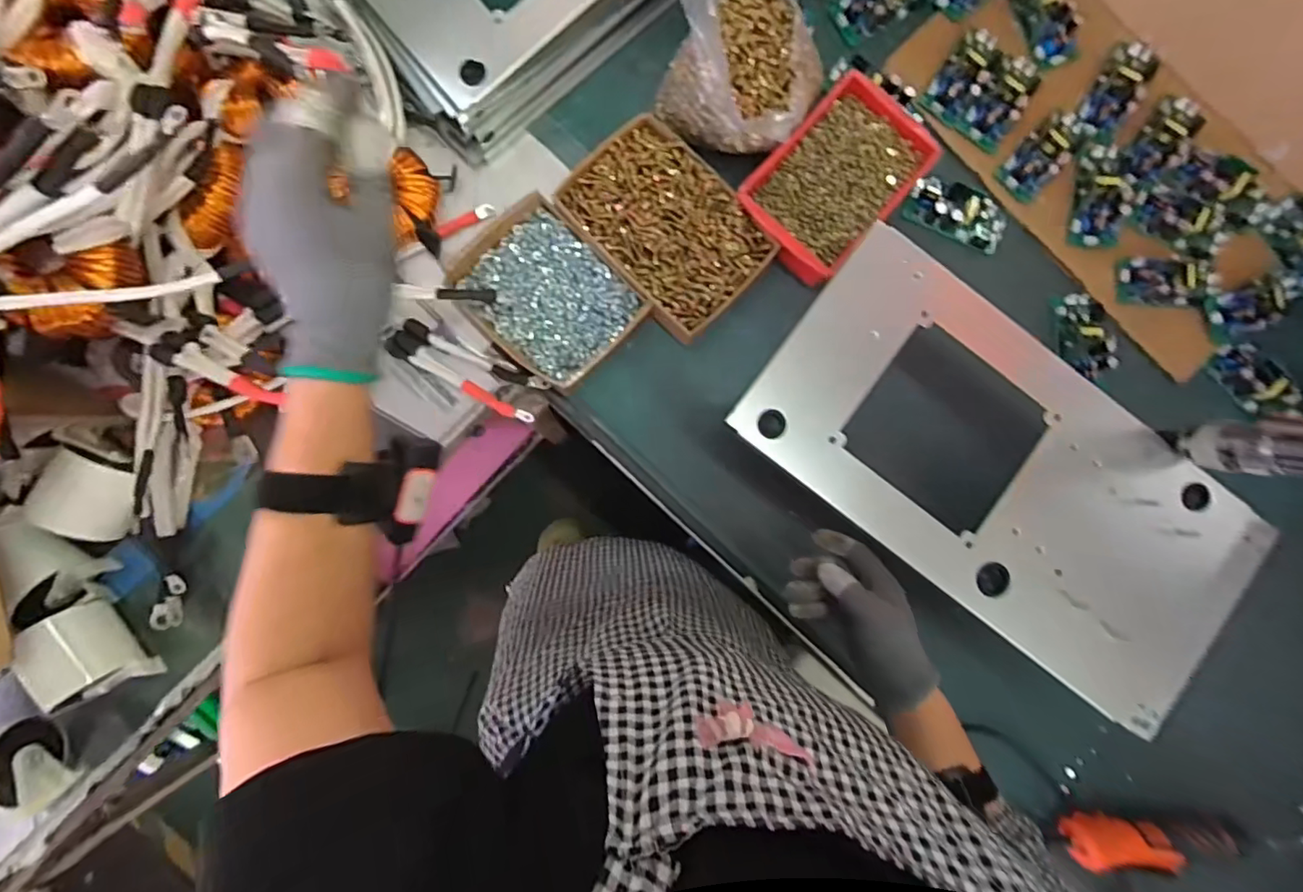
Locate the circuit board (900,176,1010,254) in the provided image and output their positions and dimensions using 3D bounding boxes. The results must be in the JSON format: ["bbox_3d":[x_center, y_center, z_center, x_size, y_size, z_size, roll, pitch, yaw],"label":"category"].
[{"bbox_3d":[0.355,-0.272,0.661,0.117,0.026,0.060,20,86,-2],"label":"circuit board"}]

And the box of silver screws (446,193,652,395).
[{"bbox_3d":[-0.113,-0.158,0.616,0.140,0.032,0.180,-44,90,-5],"label":"box of silver screws"}]

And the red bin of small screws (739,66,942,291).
[{"bbox_3d":[0.198,-0.286,0.627,0.130,0.052,0.213,43,85,0],"label":"red bin of small screws"}]

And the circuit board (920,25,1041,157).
[{"bbox_3d":[0.388,-0.419,0.664,0.105,0.020,0.114,34,85,-1],"label":"circuit board"}]

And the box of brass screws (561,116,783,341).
[{"bbox_3d":[0.017,-0.234,0.615,0.141,0.031,0.211,-42,90,-5],"label":"box of brass screws"}]

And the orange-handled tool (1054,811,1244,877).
[{"bbox_3d":[0.530,0.415,0.608,0.191,0.048,0.042,1,87,-4],"label":"orange-handled tool"}]

